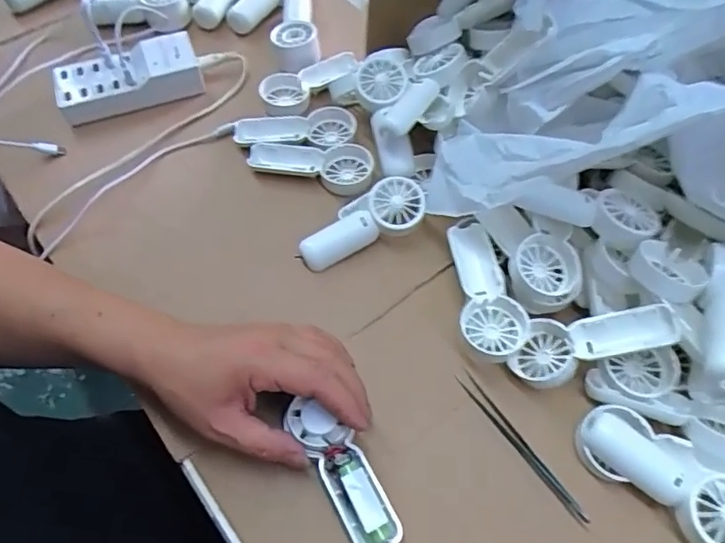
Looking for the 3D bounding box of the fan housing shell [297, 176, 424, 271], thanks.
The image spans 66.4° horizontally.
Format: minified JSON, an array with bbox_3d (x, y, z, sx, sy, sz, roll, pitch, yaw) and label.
[{"bbox_3d":[0.001,-0.037,0.463,0.111,0.021,0.042,-32,63,-3],"label":"fan housing shell"}]

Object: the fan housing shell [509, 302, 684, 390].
[{"bbox_3d":[0.157,0.047,0.385,0.108,0.025,0.044,-22,54,28],"label":"fan housing shell"}]

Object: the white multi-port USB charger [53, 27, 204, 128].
[{"bbox_3d":[-0.231,-0.194,0.546,0.134,0.031,0.056,-18,61,-12],"label":"white multi-port USB charger"}]

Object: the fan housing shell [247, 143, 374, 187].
[{"bbox_3d":[-0.047,-0.098,0.504,0.111,0.016,0.038,5,59,2],"label":"fan housing shell"}]

